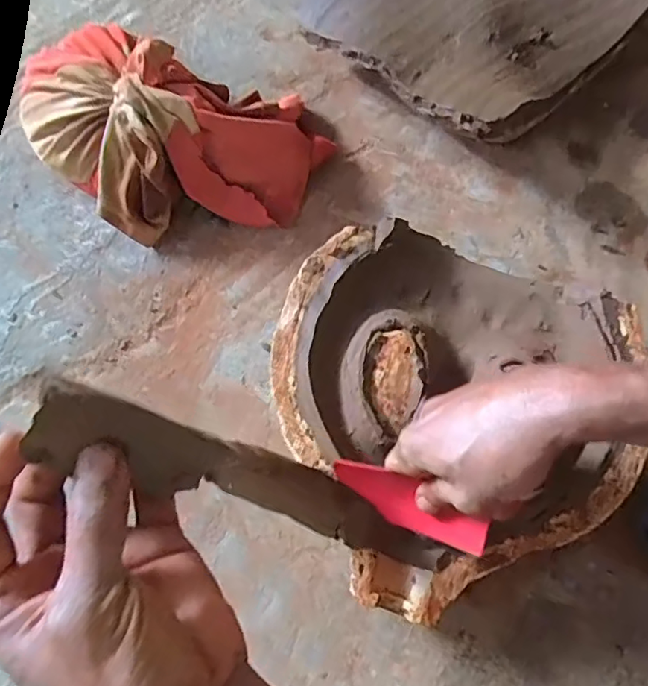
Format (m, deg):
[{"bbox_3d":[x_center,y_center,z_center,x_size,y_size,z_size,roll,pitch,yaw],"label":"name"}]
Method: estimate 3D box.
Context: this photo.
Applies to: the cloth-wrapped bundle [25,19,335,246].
[{"bbox_3d":[-0.138,-0.192,0.510,0.274,0.089,0.181,10,74,3],"label":"cloth-wrapped bundle"}]

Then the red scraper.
[{"bbox_3d":[0.057,0.114,0.392,0.111,0.009,0.036,28,117,10],"label":"red scraper"}]

